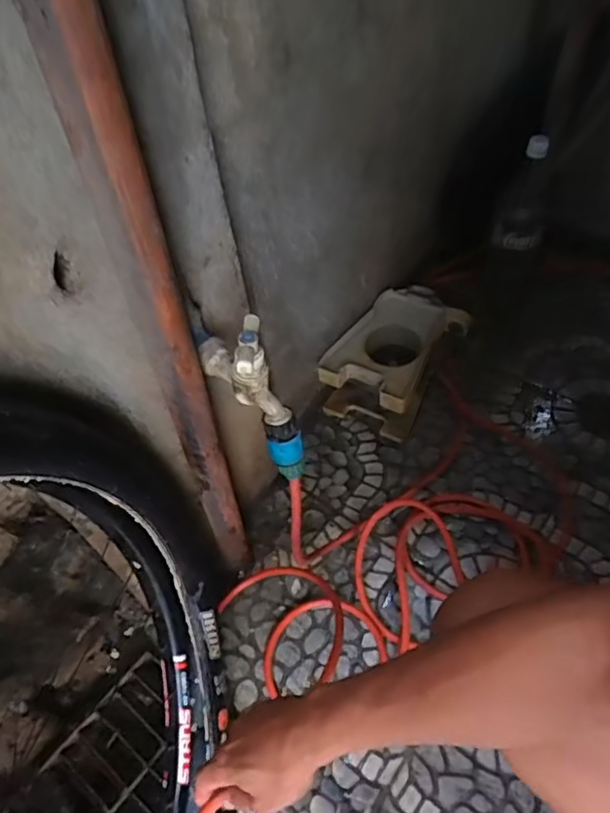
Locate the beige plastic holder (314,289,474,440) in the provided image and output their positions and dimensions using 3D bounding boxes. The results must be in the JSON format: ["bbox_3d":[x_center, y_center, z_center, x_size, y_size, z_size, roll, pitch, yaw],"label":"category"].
[{"bbox_3d":[0.162,-0.086,1.022,0.173,0.116,0.249,26,59,22],"label":"beige plastic holder"}]

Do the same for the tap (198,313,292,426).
[{"bbox_3d":[-0.061,-0.040,0.529,0.051,0.081,0.103,-26,54,-13],"label":"tap"}]

